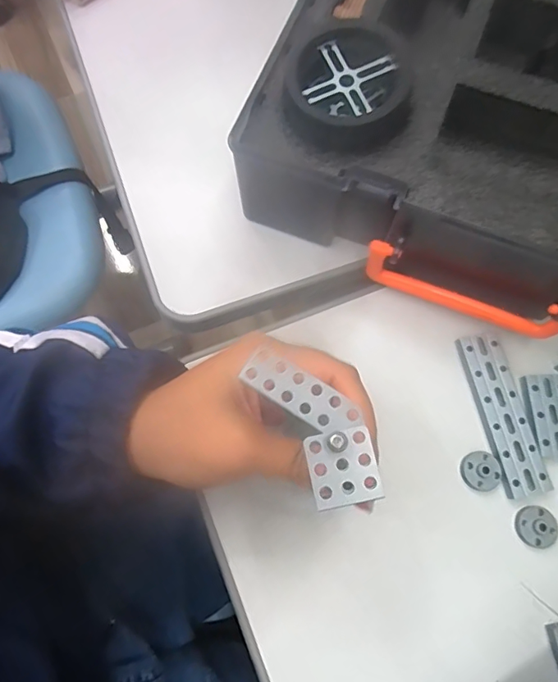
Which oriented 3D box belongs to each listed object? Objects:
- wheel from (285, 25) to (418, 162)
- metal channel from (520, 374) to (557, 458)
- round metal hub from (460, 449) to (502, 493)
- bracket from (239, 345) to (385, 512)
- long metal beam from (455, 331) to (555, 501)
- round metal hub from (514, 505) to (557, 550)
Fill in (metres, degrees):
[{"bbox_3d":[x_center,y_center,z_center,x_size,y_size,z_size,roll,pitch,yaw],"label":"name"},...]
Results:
[{"bbox_3d":[0.038,-0.133,0.251,0.070,0.020,0.061,-29,77,-11],"label":"wheel"},{"bbox_3d":[0.159,0.043,0.277,0.026,0.004,0.048,-4,73,-4],"label":"metal channel"},{"bbox_3d":[0.115,0.074,0.268,0.021,0.004,0.022,1,73,-3],"label":"round metal hub"},{"bbox_3d":[0.013,0.030,0.172,0.027,0.008,0.064,-33,74,-11],"label":"bracket"},{"bbox_3d":[0.131,0.042,0.278,0.026,0.004,0.094,-12,74,-7],"label":"long metal beam"},{"bbox_3d":[0.143,0.103,0.261,0.021,0.006,0.023,1,73,-3],"label":"round metal hub"}]

